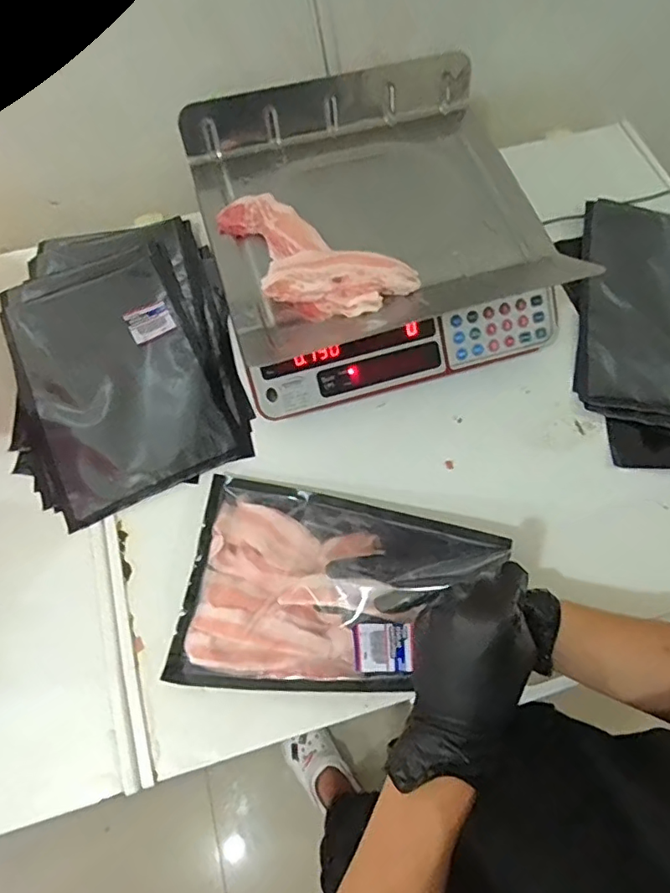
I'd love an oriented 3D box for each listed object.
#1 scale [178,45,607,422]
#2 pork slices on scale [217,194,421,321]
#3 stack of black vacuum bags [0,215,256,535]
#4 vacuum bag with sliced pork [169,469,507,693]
[{"bbox_3d":[0.040,-0.237,0.630,0.349,0.134,0.341,-15,69,-7],"label":"scale"},{"bbox_3d":[-0.032,-0.187,0.558,0.211,0.025,0.100,29,68,14],"label":"pork slices on scale"},{"bbox_3d":[-0.250,-0.110,0.650,0.252,0.017,0.376,-15,69,-7],"label":"stack of black vacuum bags"},{"bbox_3d":[-0.004,0.131,0.505,0.272,0.067,0.188,10,68,3],"label":"vacuum bag with sliced pork"}]

